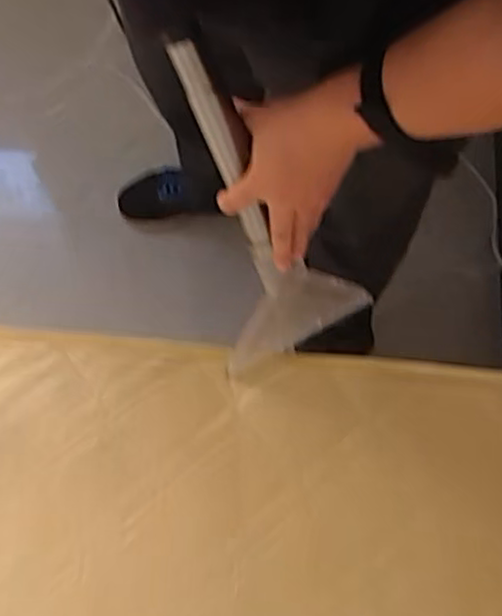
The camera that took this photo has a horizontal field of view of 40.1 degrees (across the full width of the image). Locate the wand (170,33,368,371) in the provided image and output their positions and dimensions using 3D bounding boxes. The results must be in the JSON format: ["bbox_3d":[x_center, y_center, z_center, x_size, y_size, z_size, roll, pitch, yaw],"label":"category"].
[{"bbox_3d":[0.009,-0.084,0.654,0.155,0.355,0.057,-31,40,-9],"label":"wand"}]

